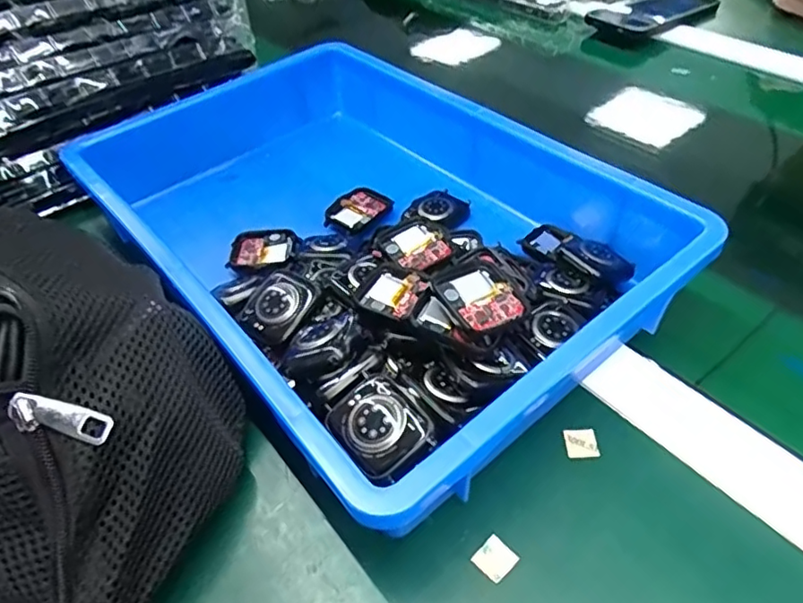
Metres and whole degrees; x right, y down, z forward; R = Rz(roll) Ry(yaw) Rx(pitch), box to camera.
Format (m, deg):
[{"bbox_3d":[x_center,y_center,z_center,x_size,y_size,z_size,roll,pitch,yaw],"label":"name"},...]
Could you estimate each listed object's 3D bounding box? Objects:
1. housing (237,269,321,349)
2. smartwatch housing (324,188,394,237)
[{"bbox_3d":[-0.066,0.004,0.314,0.042,0.006,0.035,-43,64,-10],"label":"housing"},{"bbox_3d":[-0.031,-0.066,0.427,0.036,0.011,0.044,29,54,29],"label":"smartwatch housing"}]

